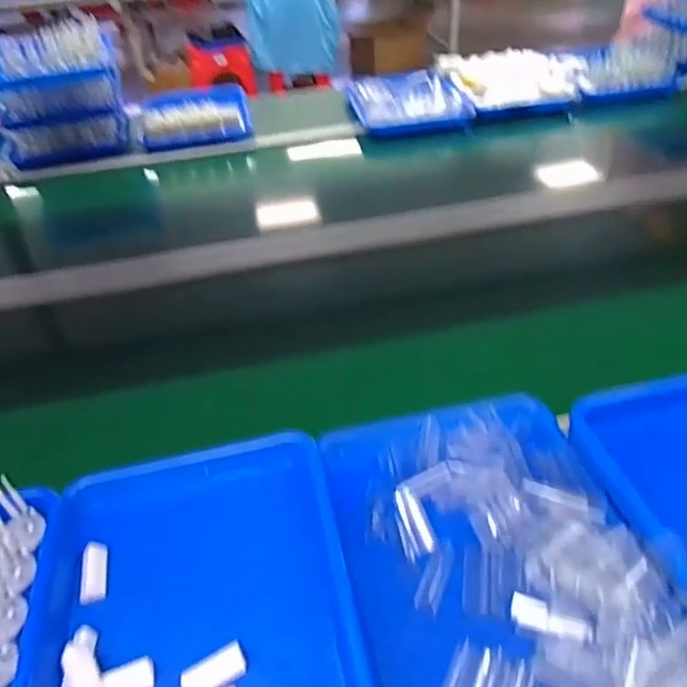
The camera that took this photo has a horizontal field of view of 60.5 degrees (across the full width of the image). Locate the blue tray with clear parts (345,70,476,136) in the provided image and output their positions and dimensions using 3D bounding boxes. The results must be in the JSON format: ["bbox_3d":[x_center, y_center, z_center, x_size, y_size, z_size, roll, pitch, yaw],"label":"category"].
[{"bbox_3d":[0.141,-0.561,1.362,0.252,0.047,0.315,-8,40,-4],"label":"blue tray with clear parts"}]

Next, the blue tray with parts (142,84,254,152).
[{"bbox_3d":[-0.332,-0.516,1.338,0.253,0.077,0.192,-15,41,-12],"label":"blue tray with parts"}]

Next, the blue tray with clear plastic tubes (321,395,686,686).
[{"bbox_3d":[0.124,0.174,0.478,0.230,0.044,0.332,-9,40,-5],"label":"blue tray with clear plastic tubes"}]

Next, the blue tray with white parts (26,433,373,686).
[{"bbox_3d":[-0.119,0.224,0.467,0.251,0.027,0.332,-11,40,-8],"label":"blue tray with white parts"}]

